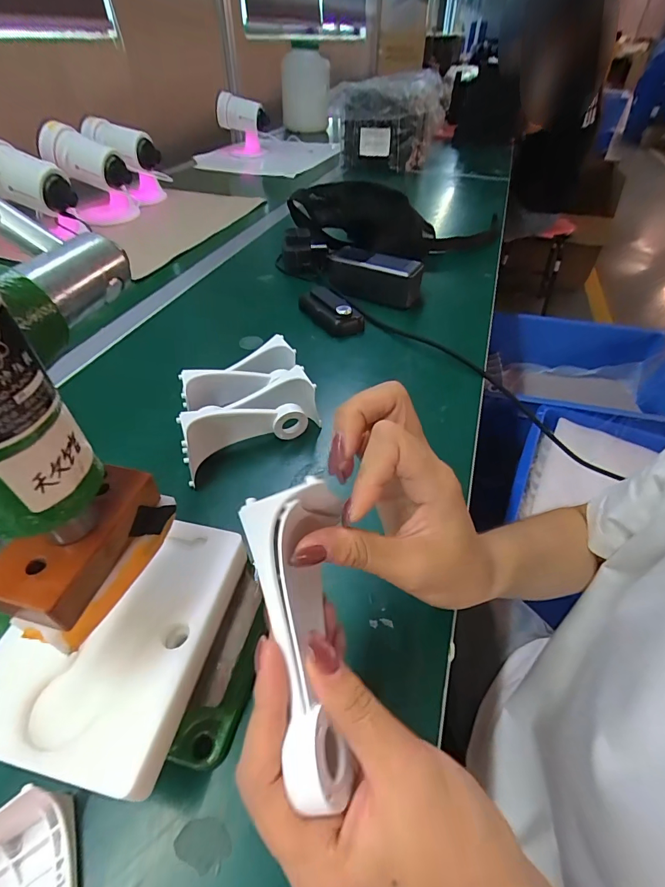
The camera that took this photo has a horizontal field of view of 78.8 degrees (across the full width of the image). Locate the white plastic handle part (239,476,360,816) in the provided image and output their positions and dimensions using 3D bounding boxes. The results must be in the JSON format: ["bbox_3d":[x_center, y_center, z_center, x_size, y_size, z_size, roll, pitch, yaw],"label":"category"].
[{"bbox_3d":[-0.012,0.074,0.160,0.038,0.020,0.113,-5,78,-7],"label":"white plastic handle part"}]

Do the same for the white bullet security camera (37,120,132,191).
[{"bbox_3d":[-0.488,-0.561,0.786,0.164,0.072,0.088,20,42,-17],"label":"white bullet security camera"}]

